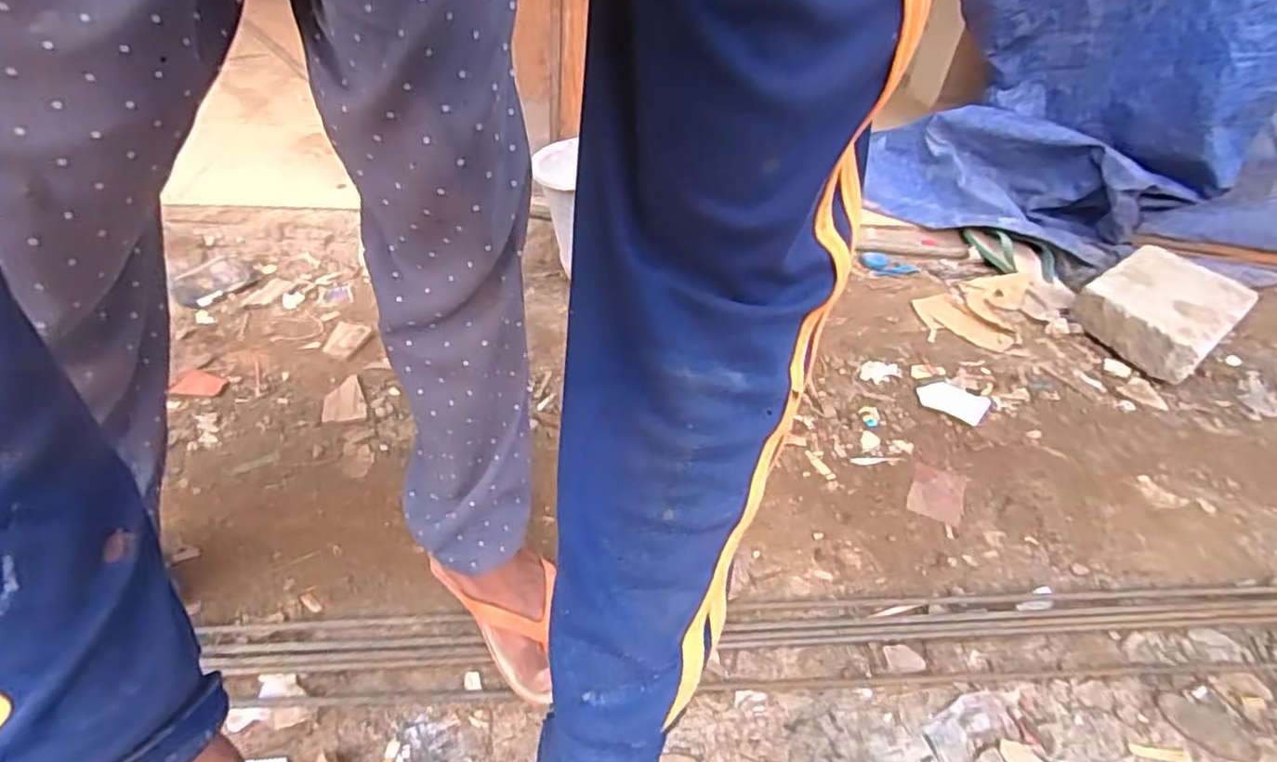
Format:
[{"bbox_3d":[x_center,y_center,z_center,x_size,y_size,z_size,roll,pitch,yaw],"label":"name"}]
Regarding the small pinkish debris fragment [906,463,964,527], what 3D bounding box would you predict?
[{"bbox_3d":[0.402,0.152,0.905,0.064,0.008,0.089,22,43,17],"label":"small pinkish debris fragment"}]

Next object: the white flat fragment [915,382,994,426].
[{"bbox_3d":[0.484,0.033,1.026,0.110,0.015,0.072,19,42,14],"label":"white flat fragment"}]

